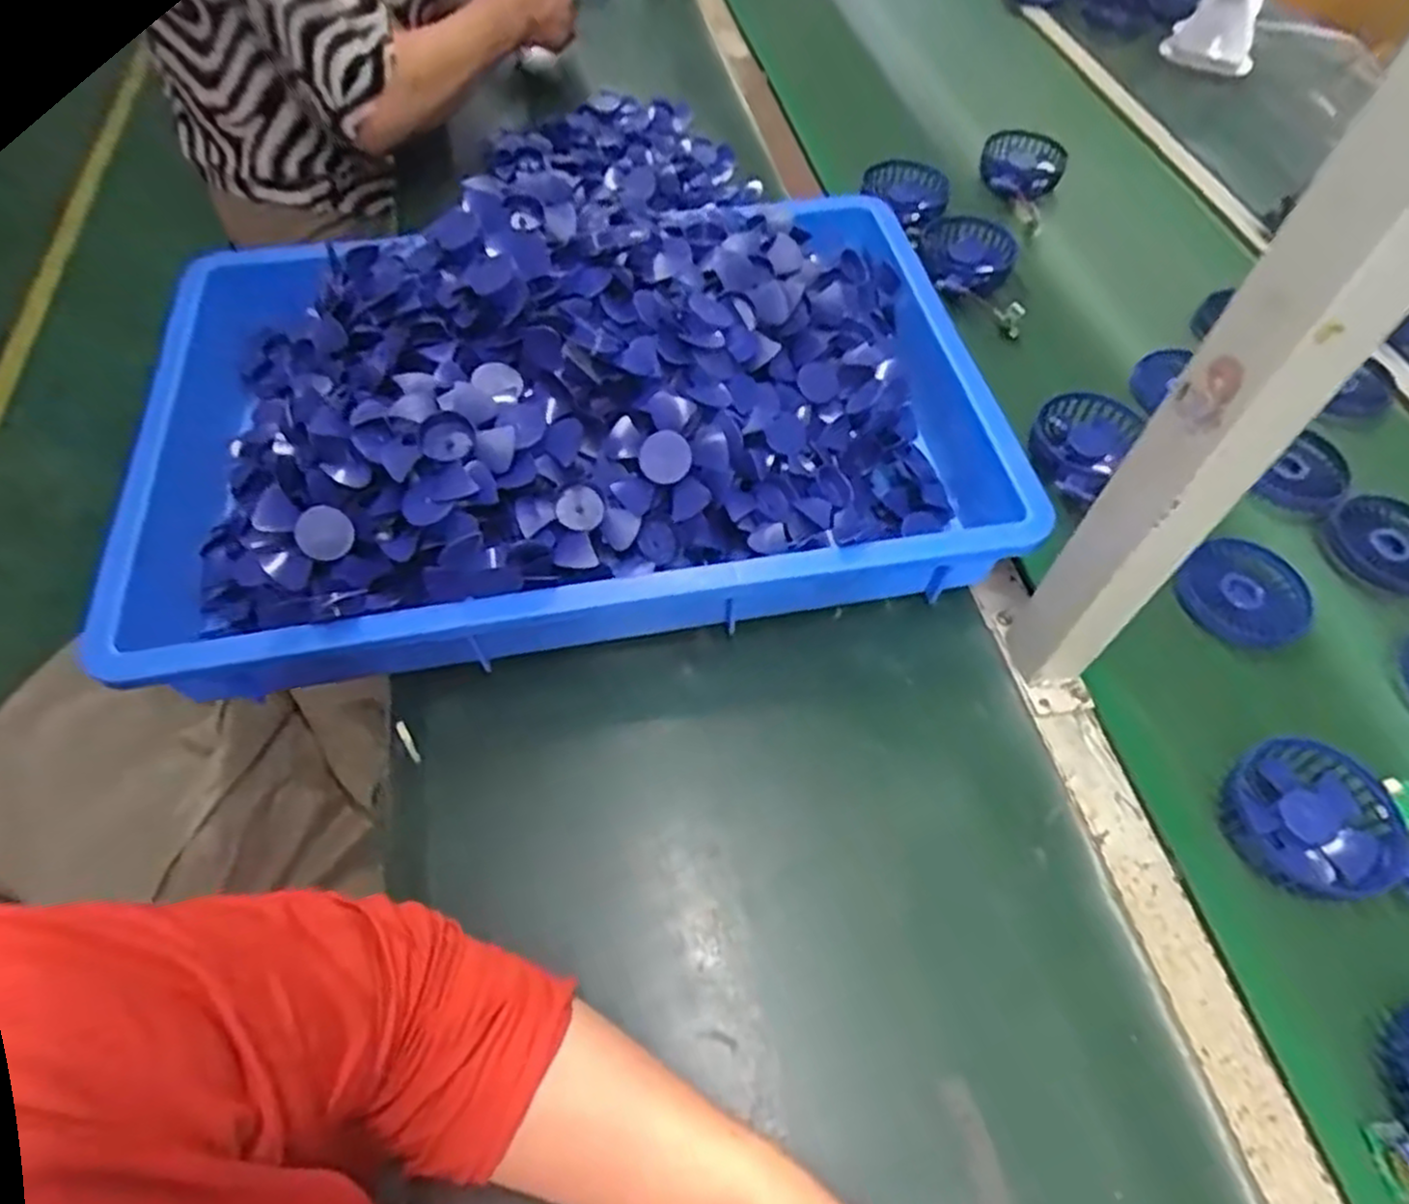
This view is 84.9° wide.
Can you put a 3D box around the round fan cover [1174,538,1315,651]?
[{"bbox_3d":[0.386,-0.010,0.546,0.080,0.021,0.080,-7,56,10],"label":"round fan cover"}]

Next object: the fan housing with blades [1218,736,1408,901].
[{"bbox_3d":[0.352,0.123,0.442,0.095,0.019,0.091,-2,56,3],"label":"fan housing with blades"}]

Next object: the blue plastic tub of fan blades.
[{"bbox_3d":[-0.102,-0.141,0.568,0.595,0.176,0.377,-8,58,-7],"label":"blue plastic tub of fan blades"}]

